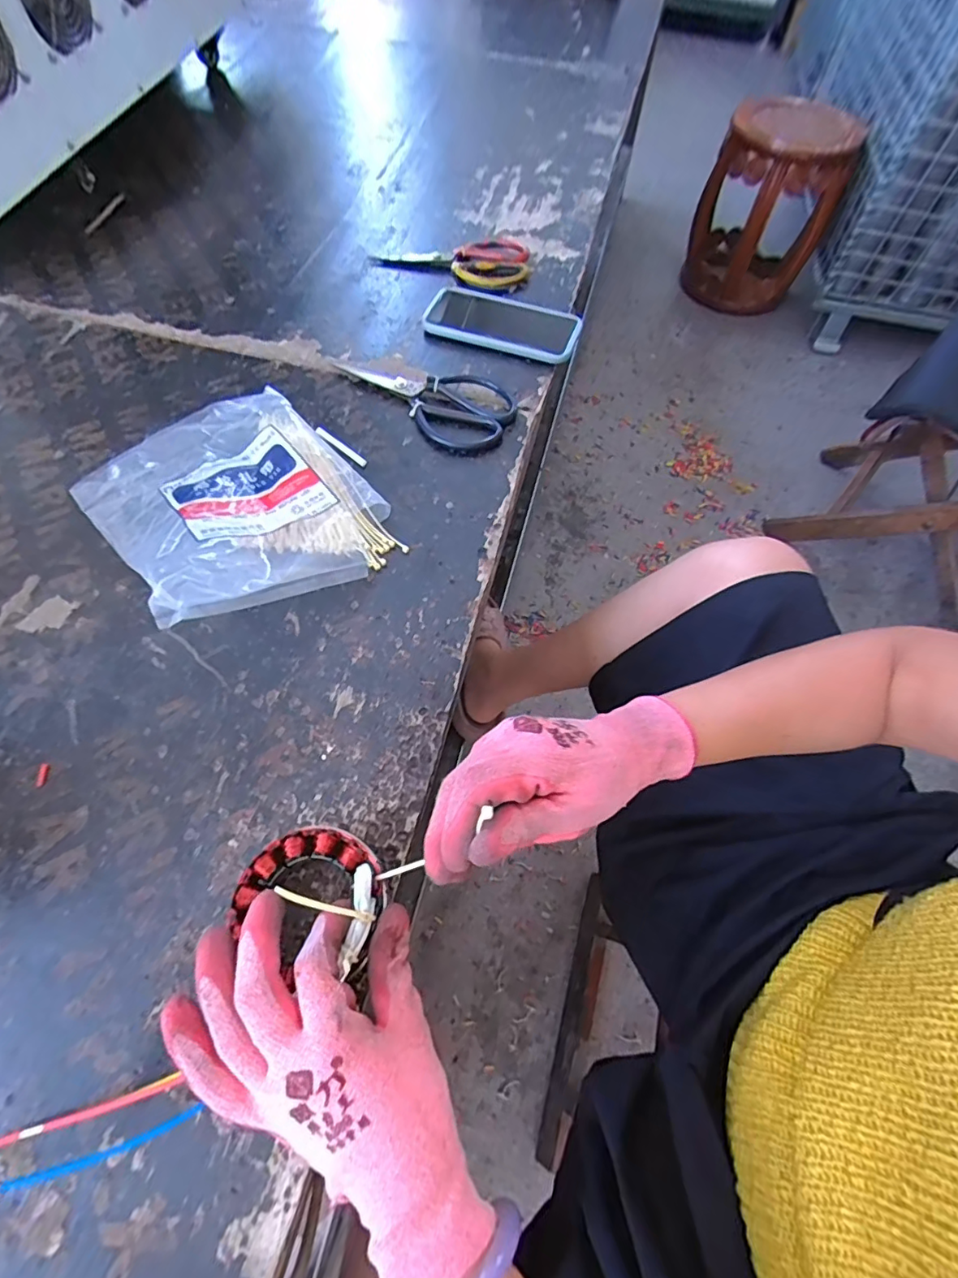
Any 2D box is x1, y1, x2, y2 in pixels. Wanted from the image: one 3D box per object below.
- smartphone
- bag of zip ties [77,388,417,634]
[{"bbox_3d":[0.025,-0.358,0.597,0.175,0.017,0.090,20,63,8],"label":"smartphone"},{"bbox_3d":[-0.207,-0.127,0.442,0.197,0.065,0.248,-39,70,-20],"label":"bag of zip ties"}]

